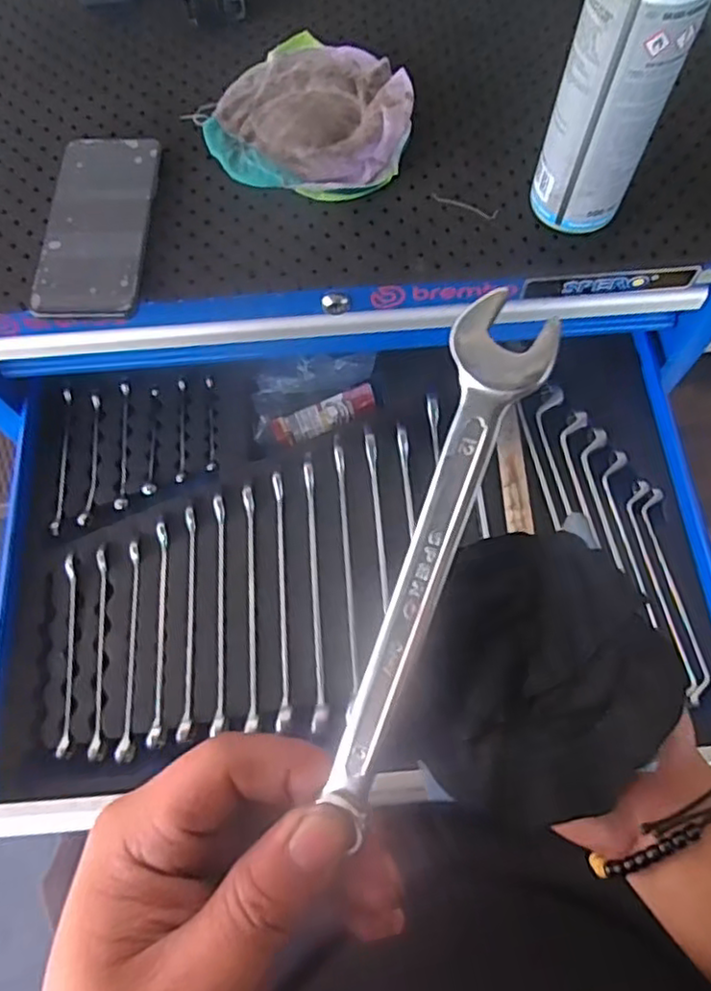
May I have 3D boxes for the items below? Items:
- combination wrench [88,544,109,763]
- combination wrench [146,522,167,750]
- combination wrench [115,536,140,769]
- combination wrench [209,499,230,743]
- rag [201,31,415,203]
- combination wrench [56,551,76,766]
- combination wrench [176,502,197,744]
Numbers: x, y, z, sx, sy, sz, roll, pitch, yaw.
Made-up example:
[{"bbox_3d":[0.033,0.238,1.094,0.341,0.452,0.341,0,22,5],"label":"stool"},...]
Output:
[{"bbox_3d":[-0.210,0.125,0.535,0.012,0.011,0.171,-6,68,-2],"label":"combination wrench"},{"bbox_3d":[-0.161,0.111,0.539,0.014,0.014,0.180,-3,67,-1],"label":"combination wrench"},{"bbox_3d":[-0.184,0.124,0.536,0.014,0.013,0.175,-2,67,-1],"label":"combination wrench"},{"bbox_3d":[-0.113,0.094,0.544,0.012,0.013,0.194,-3,67,-1],"label":"combination wrench"},{"bbox_3d":[-0.030,-0.307,0.514,0.154,0.028,0.157,18,69,8],"label":"rag"},{"bbox_3d":[-0.235,0.127,0.534,0.010,0.015,0.163,-5,68,-2],"label":"combination wrench"},{"bbox_3d":[-0.140,0.102,0.542,0.014,0.012,0.190,-5,67,-2],"label":"combination wrench"}]

